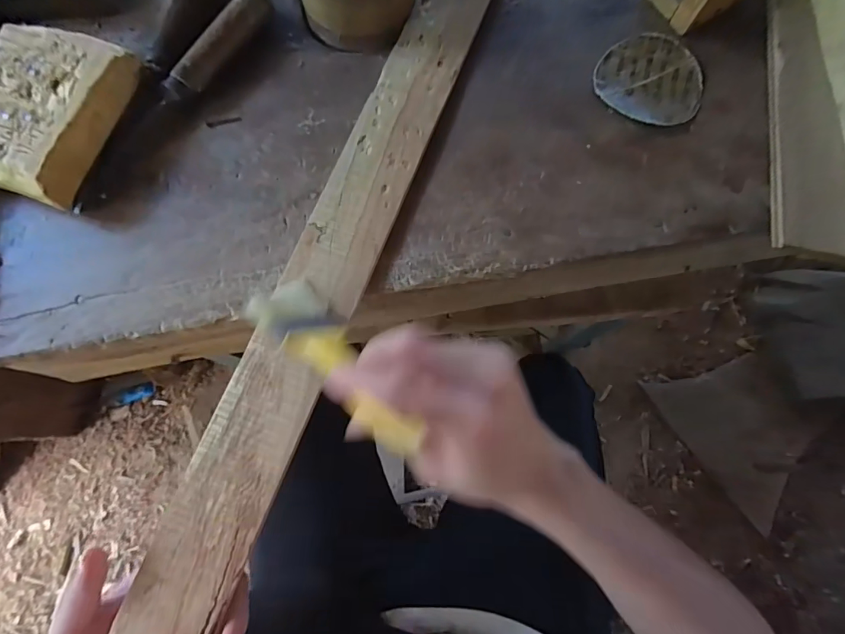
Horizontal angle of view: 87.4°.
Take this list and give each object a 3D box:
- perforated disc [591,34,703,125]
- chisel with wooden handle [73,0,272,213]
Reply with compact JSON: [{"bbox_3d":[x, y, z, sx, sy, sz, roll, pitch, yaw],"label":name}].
[{"bbox_3d":[0.202,-0.209,0.387,0.090,0.011,0.091,1,76,-3],"label":"perforated disc"},{"bbox_3d":[-0.202,-0.182,0.363,0.022,0.025,0.231,34,77,5],"label":"chisel with wooden handle"}]

